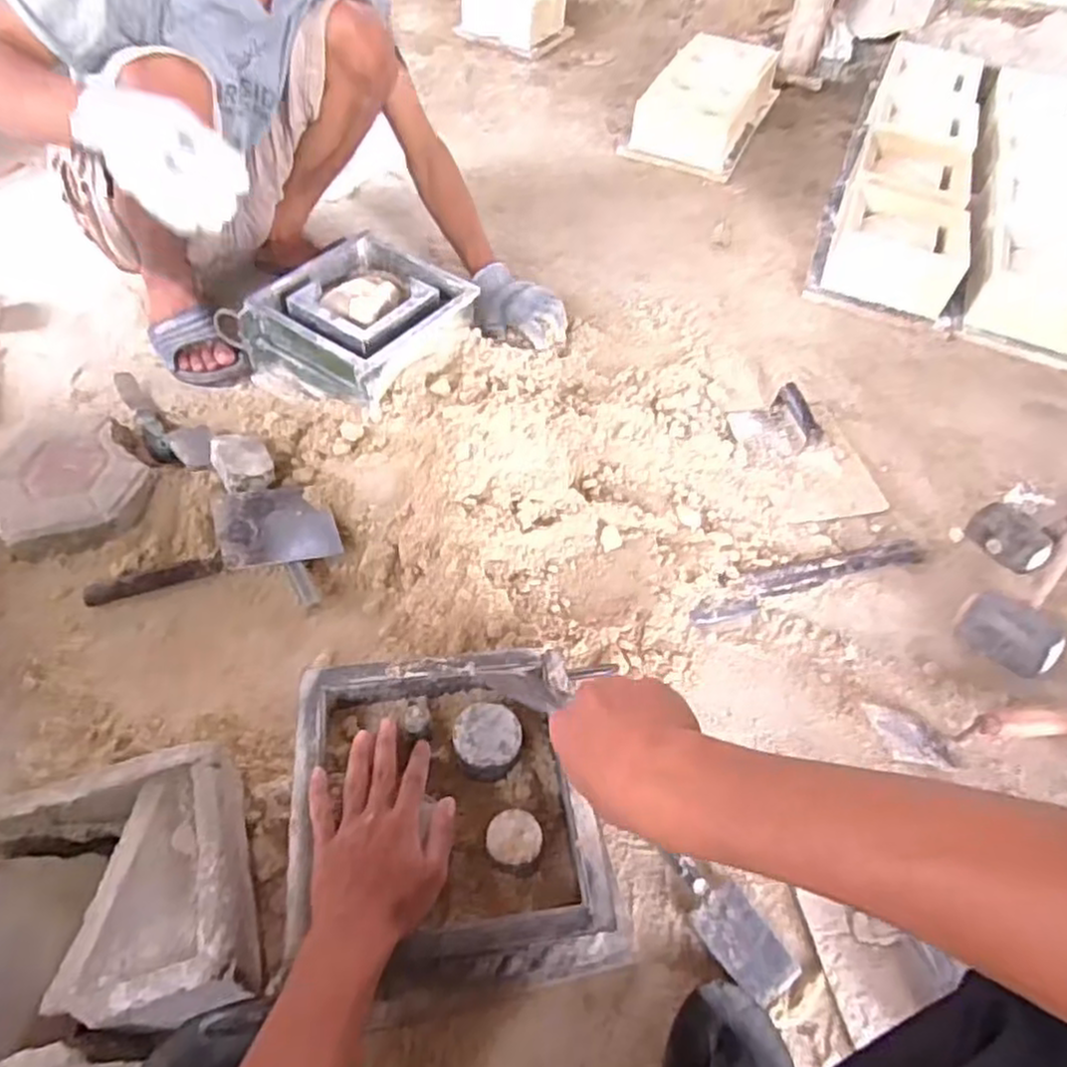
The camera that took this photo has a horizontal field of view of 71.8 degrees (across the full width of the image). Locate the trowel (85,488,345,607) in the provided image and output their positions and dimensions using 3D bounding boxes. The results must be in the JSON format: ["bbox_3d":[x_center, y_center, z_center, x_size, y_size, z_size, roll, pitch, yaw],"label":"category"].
[{"bbox_3d":[-0.372,0.023,0.863,0.278,0.059,0.147,-19,56,-18],"label":"trowel"}]

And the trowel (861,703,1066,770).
[{"bbox_3d":[0.475,0.216,0.790,0.240,0.051,0.072,1,52,-3],"label":"trowel"}]

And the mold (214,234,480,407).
[{"bbox_3d":[-0.259,-0.302,1.054,0.277,0.125,0.236,33,56,17],"label":"mold"}]

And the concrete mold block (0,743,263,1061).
[{"bbox_3d":[-0.347,0.304,0.608,0.207,0.078,0.207,-13,54,-13],"label":"concrete mold block"}]

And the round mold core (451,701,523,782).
[{"bbox_3d":[-0.041,0.185,0.658,0.059,0.034,0.059,4,52,-5],"label":"round mold core"}]

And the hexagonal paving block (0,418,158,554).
[{"bbox_3d":[-0.575,-0.059,0.902,0.170,0.054,0.203,-33,63,-29],"label":"hexagonal paving block"}]

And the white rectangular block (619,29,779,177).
[{"bbox_3d":[0.380,-0.946,1.605,0.232,0.123,0.414,22,54,13],"label":"white rectangular block"}]

